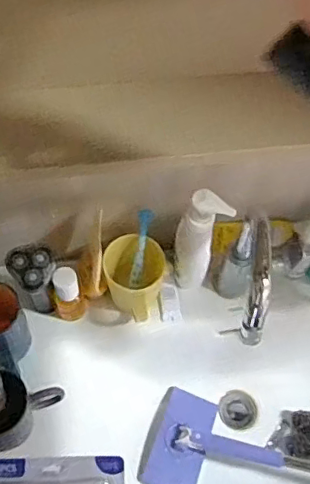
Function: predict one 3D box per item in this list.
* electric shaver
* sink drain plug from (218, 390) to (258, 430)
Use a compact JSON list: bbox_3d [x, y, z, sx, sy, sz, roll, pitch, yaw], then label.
[{"bbox_3d":[-0.156,0.061,0.756,0.059,0.140,0.051,-23,62,-15],"label":"electric shaver"},{"bbox_3d":[0.136,0.275,0.915,0.062,0.018,0.059,1,58,-2],"label":"sink drain plug"}]

